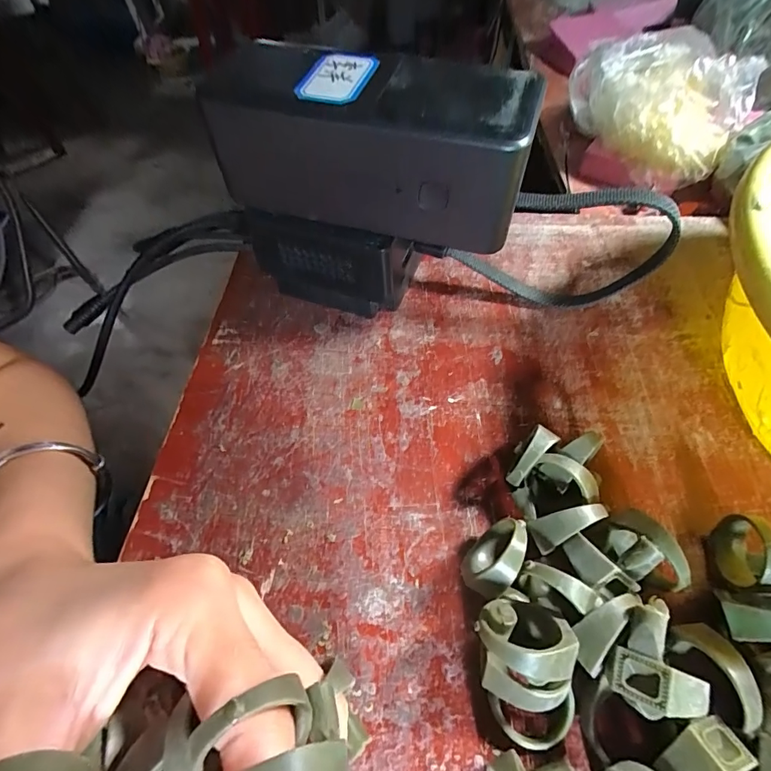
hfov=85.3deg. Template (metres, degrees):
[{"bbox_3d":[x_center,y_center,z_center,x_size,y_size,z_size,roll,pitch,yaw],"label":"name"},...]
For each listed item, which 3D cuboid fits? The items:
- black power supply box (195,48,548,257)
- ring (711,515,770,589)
[{"bbox_3d":[-0.007,-0.099,0.171,0.126,0.055,0.050,14,59,13],"label":"black power supply box"},{"bbox_3d":[0.127,0.058,0.146,0.008,0.029,0.023,7,57,8],"label":"ring"}]

